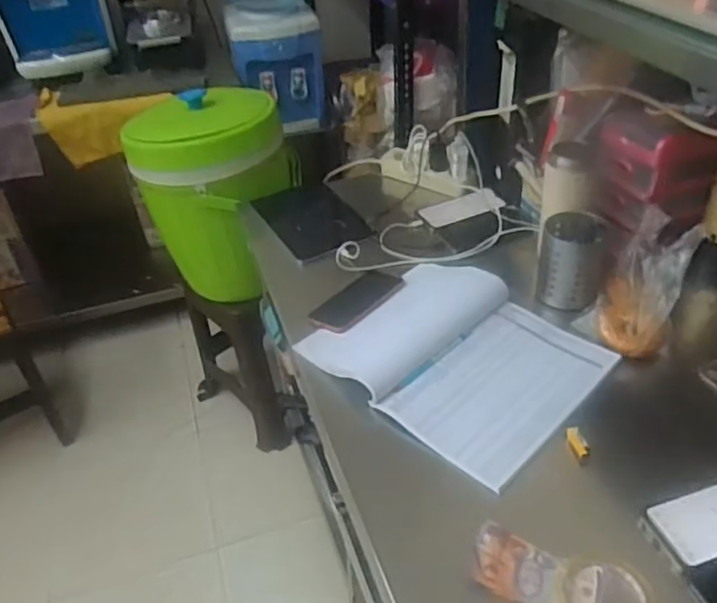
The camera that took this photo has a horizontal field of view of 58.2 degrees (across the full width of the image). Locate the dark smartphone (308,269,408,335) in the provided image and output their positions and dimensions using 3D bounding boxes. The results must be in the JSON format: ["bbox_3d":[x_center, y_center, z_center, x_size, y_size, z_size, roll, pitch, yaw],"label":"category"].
[{"bbox_3d":[-0.001,-0.002,1.043,0.083,0.015,0.165,26,48,33],"label":"dark smartphone"}]

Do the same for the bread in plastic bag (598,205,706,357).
[{"bbox_3d":[0.407,-0.029,0.915,0.101,0.068,0.220,17,81,25],"label":"bread in plastic bag"}]

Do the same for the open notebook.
[{"bbox_3d":[0.137,0.073,0.921,0.303,0.029,0.354,-34,47,-31],"label":"open notebook"}]

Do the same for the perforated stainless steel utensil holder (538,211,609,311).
[{"bbox_3d":[0.327,-0.056,0.988,0.097,0.123,0.096,8,41,16],"label":"perforated stainless steel utensil holder"}]

